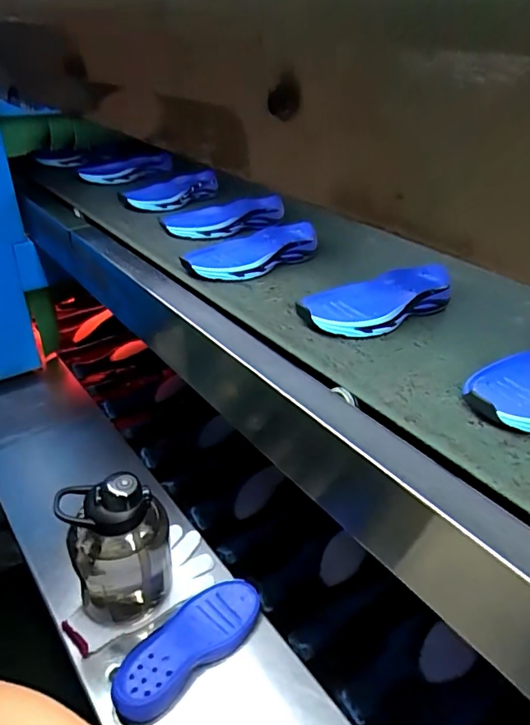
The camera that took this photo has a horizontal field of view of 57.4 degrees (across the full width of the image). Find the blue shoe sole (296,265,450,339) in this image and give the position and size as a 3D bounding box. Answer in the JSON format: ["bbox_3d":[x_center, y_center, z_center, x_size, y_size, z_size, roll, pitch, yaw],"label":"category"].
[{"bbox_3d":[0.145,-0.075,0.590,0.225,0.030,0.089,-16,35,-21],"label":"blue shoe sole"}]

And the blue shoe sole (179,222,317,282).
[{"bbox_3d":[-0.015,-0.164,0.710,0.093,0.028,0.226,27,42,37],"label":"blue shoe sole"}]

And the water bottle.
[{"bbox_3d":[-0.190,0.248,0.639,0.121,0.216,0.090,-10,37,-17],"label":"water bottle"}]

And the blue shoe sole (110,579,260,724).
[{"bbox_3d":[-0.101,0.376,0.648,0.216,0.032,0.085,-27,40,-35],"label":"blue shoe sole"}]

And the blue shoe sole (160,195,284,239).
[{"bbox_3d":[-0.065,-0.247,0.812,0.211,0.035,0.070,-16,35,-22],"label":"blue shoe sole"}]

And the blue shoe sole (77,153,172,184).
[{"bbox_3d":[-0.297,-0.413,1.039,0.199,0.044,0.073,-2,34,15],"label":"blue shoe sole"}]

